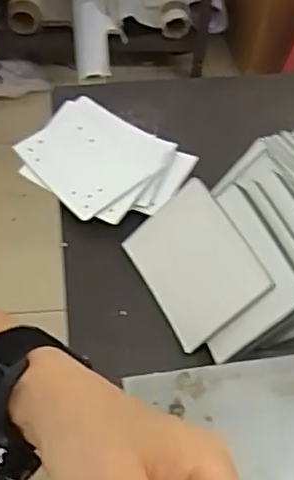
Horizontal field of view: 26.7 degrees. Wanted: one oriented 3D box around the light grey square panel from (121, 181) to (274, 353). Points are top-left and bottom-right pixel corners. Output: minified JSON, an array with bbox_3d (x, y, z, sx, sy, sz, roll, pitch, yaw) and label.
[{"bbox_3d":[0.034,0.018,0.470,0.084,0.004,0.109,-42,60,19],"label":"light grey square panel"}]

